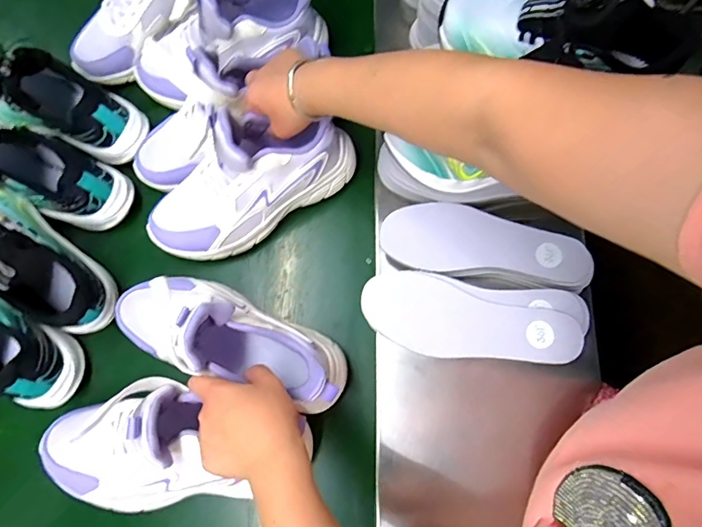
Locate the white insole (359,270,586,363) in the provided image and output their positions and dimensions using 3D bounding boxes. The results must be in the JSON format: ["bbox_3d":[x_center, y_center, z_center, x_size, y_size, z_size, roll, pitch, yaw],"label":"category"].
[{"bbox_3d":[0.116,0.061,0.430,0.210,0.019,0.072,14,78,3],"label":"white insole"}]

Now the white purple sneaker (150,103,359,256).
[{"bbox_3d":[-0.108,-0.092,0.450,0.233,0.121,0.086,-33,80,-7],"label":"white purple sneaker"}]

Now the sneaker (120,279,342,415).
[{"bbox_3d":[-0.125,0.068,0.425,0.245,0.143,0.088,16,77,16],"label":"sneaker"}]

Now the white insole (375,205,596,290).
[{"bbox_3d":[0.140,-0.022,0.453,0.211,0.019,0.070,8,77,1],"label":"white insole"}]

